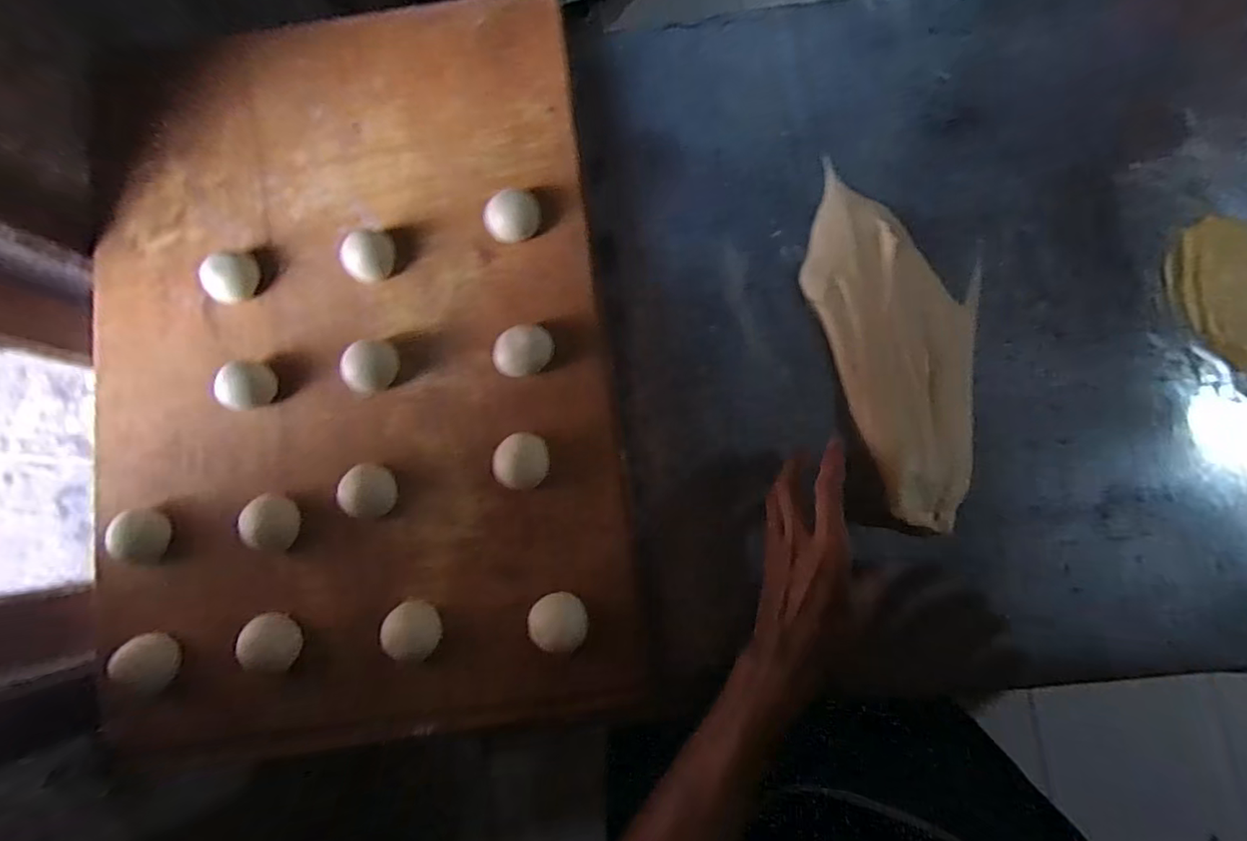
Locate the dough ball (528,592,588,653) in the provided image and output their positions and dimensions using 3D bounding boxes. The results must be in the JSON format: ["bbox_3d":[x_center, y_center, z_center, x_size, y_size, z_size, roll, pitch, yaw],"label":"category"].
[{"bbox_3d":[-0.050,0.157,0.434,0.042,0.033,0.042,0,82,3],"label":"dough ball"}]

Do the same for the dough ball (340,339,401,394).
[{"bbox_3d":[-0.209,-0.043,0.464,0.042,0.032,0.040,0,82,3],"label":"dough ball"}]

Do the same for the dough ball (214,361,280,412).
[{"bbox_3d":[-0.316,-0.029,0.463,0.037,0.028,0.042,19,84,5],"label":"dough ball"}]

